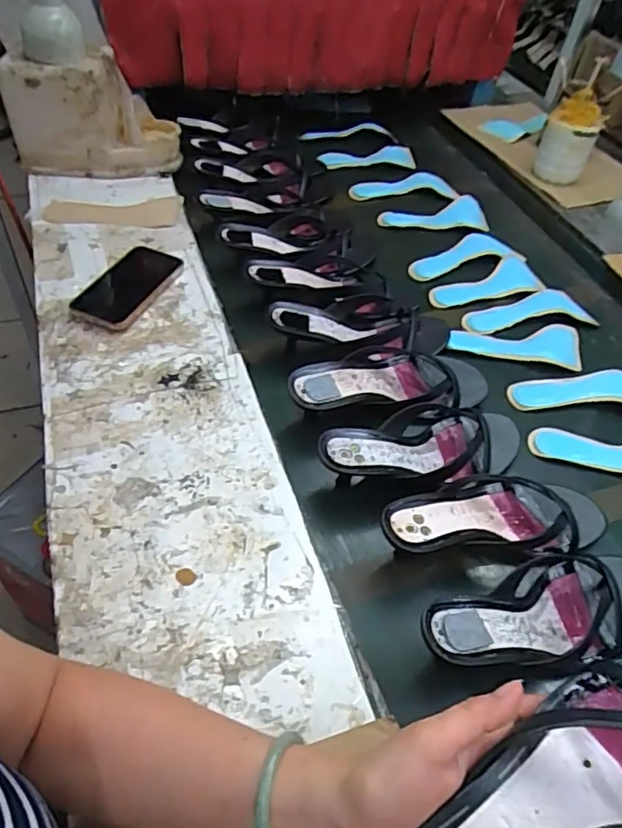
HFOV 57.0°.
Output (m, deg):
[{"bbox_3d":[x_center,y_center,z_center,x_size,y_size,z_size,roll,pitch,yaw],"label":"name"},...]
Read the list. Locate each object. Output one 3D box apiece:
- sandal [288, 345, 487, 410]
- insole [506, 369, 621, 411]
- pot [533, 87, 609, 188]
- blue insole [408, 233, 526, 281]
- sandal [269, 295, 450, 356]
[{"bbox_3d":[0.099,-0.037,0.679,0.264,0.052,0.104,-5,49,-24],"label":"sandal"},{"bbox_3d":[0.356,-0.033,0.743,0.196,0.006,0.084,9,48,2],"label":"insole"},{"bbox_3d":[0.498,-0.529,1.113,0.095,0.155,0.097,22,48,11],"label":"pot"},{"bbox_3d":[0.243,-0.261,0.942,0.206,0.019,0.078,-19,53,-15],"label":"blue insole"},{"bbox_3d":[0.076,-0.112,0.746,0.265,0.045,0.106,-1,48,-25],"label":"sandal"}]

